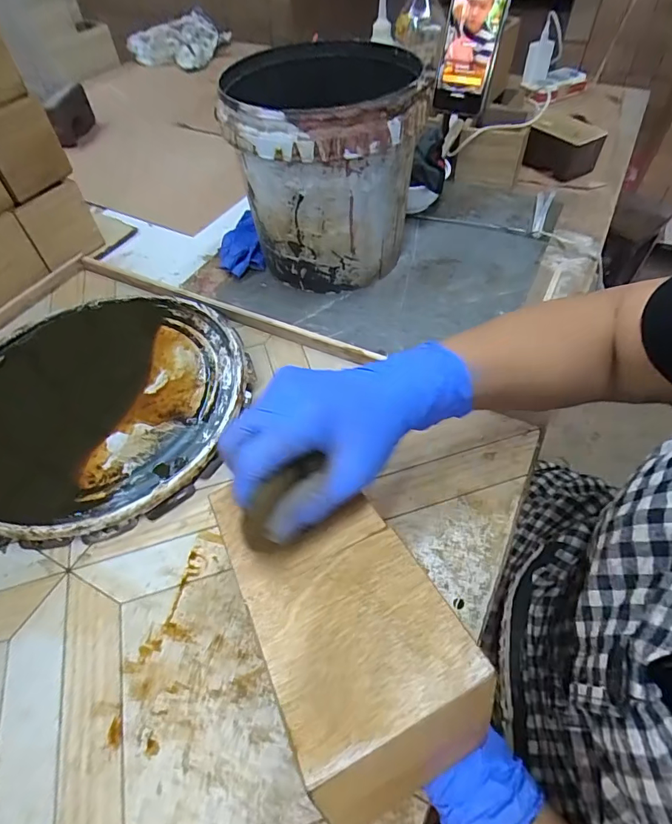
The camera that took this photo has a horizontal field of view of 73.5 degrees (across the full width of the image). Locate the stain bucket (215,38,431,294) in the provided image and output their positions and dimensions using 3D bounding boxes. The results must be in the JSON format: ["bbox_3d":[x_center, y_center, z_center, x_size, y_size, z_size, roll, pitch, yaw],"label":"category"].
[{"bbox_3d":[-0.011,-0.276,0.524,0.187,0.204,0.212,-1,53,1],"label":"stain bucket"}]

